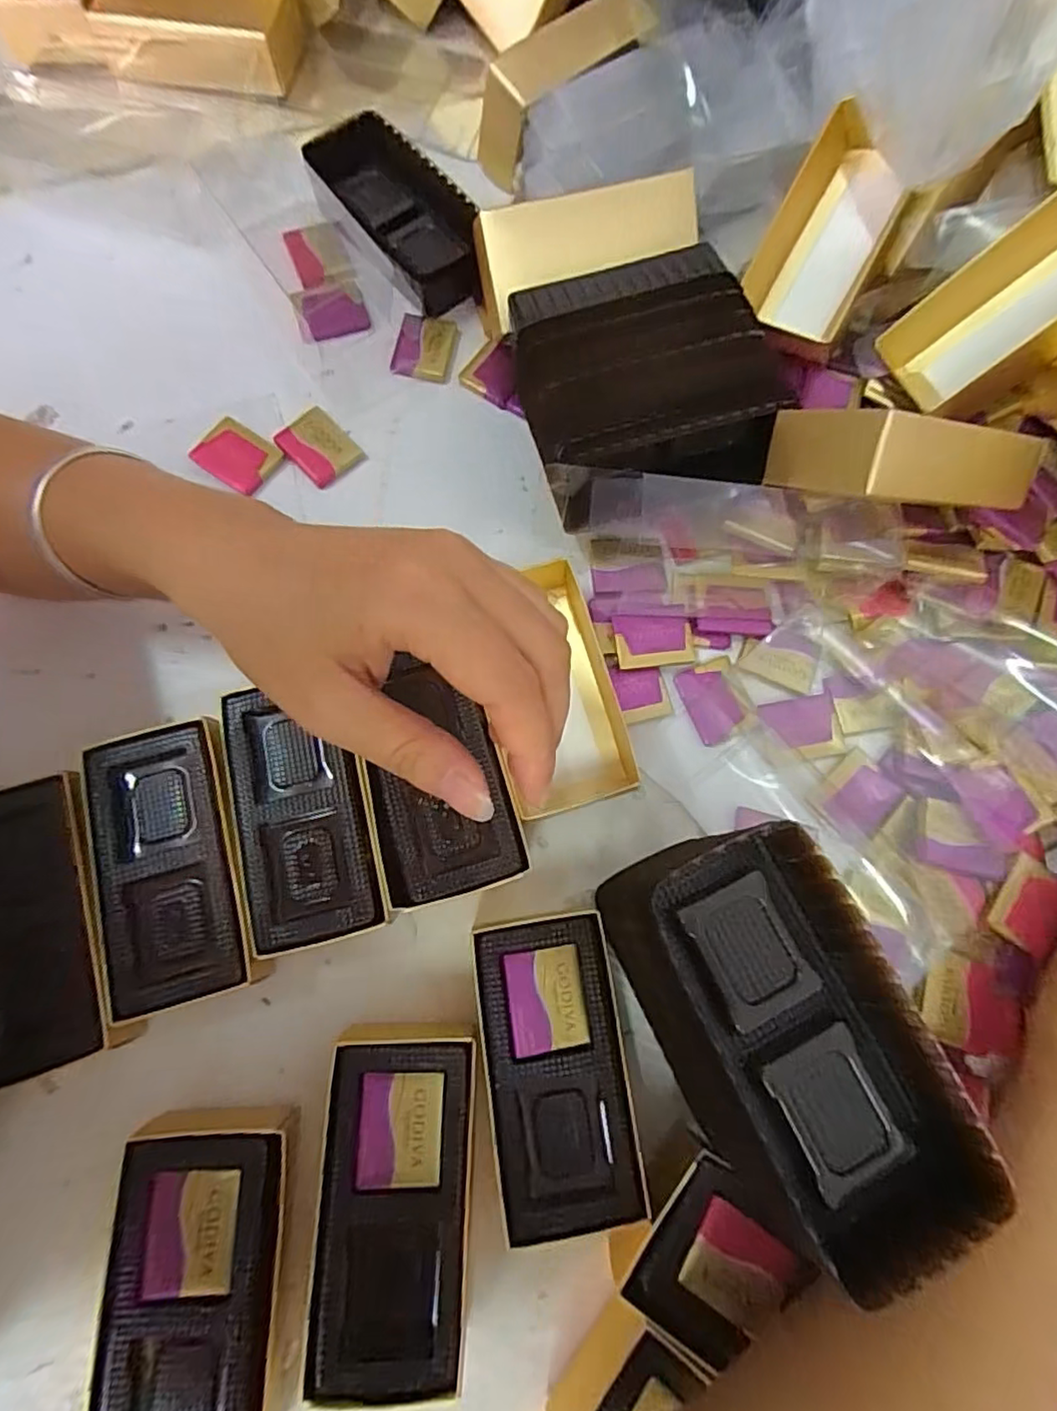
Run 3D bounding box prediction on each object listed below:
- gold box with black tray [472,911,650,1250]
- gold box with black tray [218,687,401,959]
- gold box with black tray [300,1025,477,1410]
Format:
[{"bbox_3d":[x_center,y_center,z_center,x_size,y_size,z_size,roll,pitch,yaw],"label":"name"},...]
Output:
[{"bbox_3d":[0.012,0.148,0.260,0.054,0.030,0.112,-7,75,-5],"label":"gold box with black tray"},{"bbox_3d":[-0.098,0.048,0.280,0.059,0.032,0.109,-15,76,-7],"label":"gold box with black tray"},{"bbox_3d":[-0.050,0.189,0.243,0.056,0.030,0.120,2,75,-3],"label":"gold box with black tray"}]

